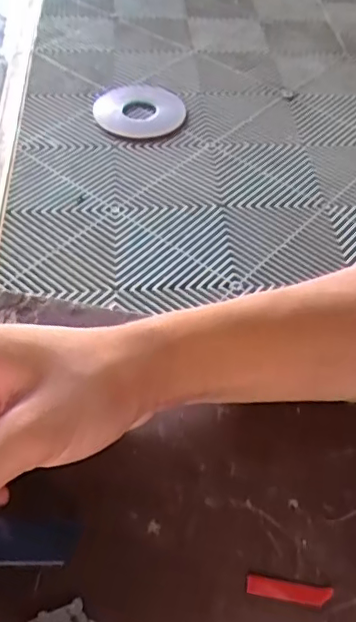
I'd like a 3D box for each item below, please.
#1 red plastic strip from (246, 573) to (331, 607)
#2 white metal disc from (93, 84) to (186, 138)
[{"bbox_3d":[0.048,0.121,0.252,0.036,0.004,0.008,9,53,3],"label":"red plastic strip"},{"bbox_3d":[-0.089,-0.435,1.236,0.175,0.025,0.205,-16,49,-8],"label":"white metal disc"}]

